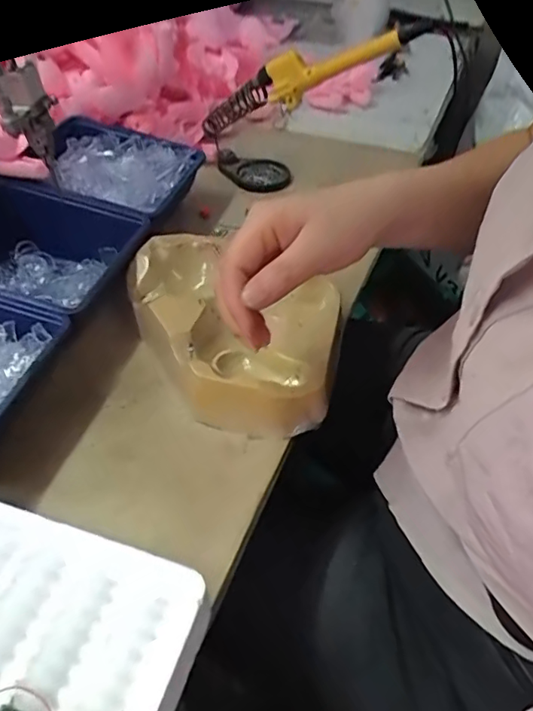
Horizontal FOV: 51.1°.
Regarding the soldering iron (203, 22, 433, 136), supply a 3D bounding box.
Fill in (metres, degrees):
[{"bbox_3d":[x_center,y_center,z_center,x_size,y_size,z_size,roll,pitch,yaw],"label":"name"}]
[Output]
[{"bbox_3d":[0.037,-0.300,0.594,0.257,0.054,0.059,-15,40,20],"label":"soldering iron"}]

